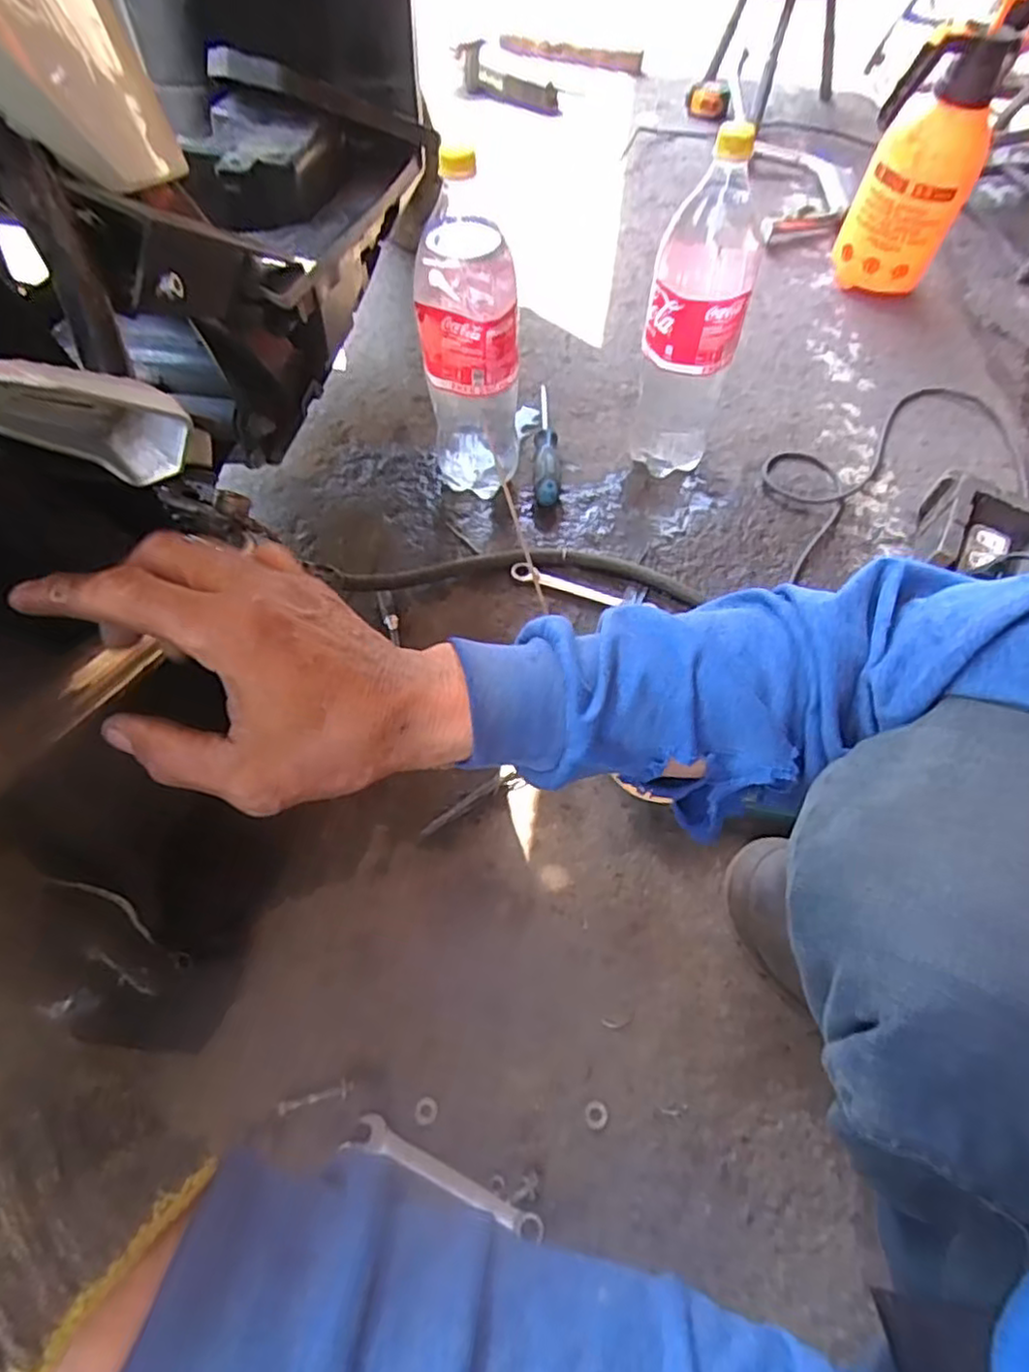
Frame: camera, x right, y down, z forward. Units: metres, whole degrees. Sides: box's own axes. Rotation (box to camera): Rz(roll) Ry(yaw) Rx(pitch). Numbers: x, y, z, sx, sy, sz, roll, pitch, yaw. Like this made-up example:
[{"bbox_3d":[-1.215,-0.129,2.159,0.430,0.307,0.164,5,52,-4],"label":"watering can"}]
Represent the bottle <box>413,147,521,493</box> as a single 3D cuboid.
[{"bbox_3d":[-0.043,-0.323,0.684,0.096,0.327,0.078,-6,60,-4],"label":"bottle"}]

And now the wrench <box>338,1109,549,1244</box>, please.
[{"bbox_3d":[-0.048,0.339,0.477,0.142,0.012,0.021,20,62,11],"label":"wrench"}]

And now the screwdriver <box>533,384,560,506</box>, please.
[{"bbox_3d":[0.039,-0.298,0.841,0.030,0.036,0.198,0,60,0],"label":"screwdriver"}]

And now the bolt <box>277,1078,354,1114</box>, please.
[{"bbox_3d":[-0.145,0.300,0.501,0.055,0.010,0.012,-15,61,-8],"label":"bolt"}]

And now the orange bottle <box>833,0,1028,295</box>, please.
[{"bbox_3d":[0.563,-0.730,0.931,0.143,0.352,0.144,25,63,14],"label":"orange bottle"}]

